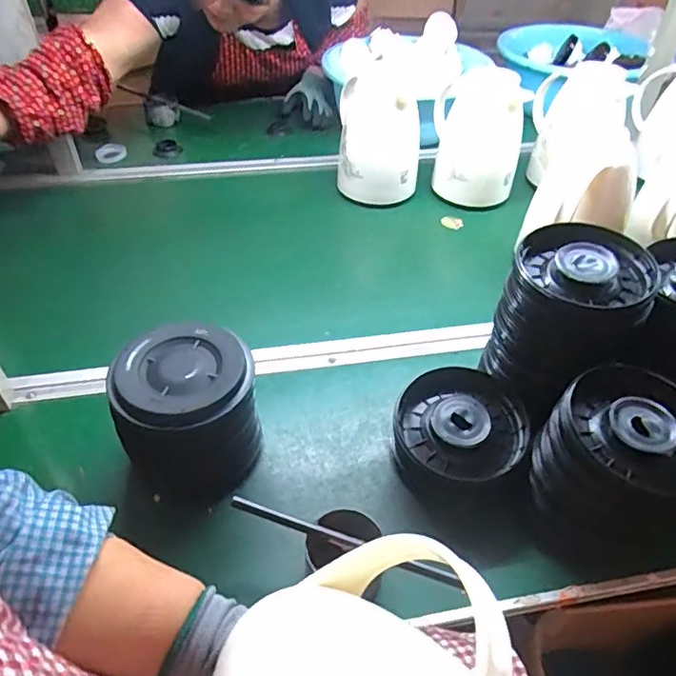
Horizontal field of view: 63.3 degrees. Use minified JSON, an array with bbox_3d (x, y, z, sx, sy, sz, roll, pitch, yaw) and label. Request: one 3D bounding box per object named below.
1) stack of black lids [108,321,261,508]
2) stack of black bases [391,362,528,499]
[{"bbox_3d":[-0.152,0.079,0.566,0.130,0.136,0.126,-3,45,-5],"label":"stack of black lids"},{"bbox_3d":[0.133,0.107,0.590,0.131,0.072,0.135,-17,47,-18],"label":"stack of black bases"}]

